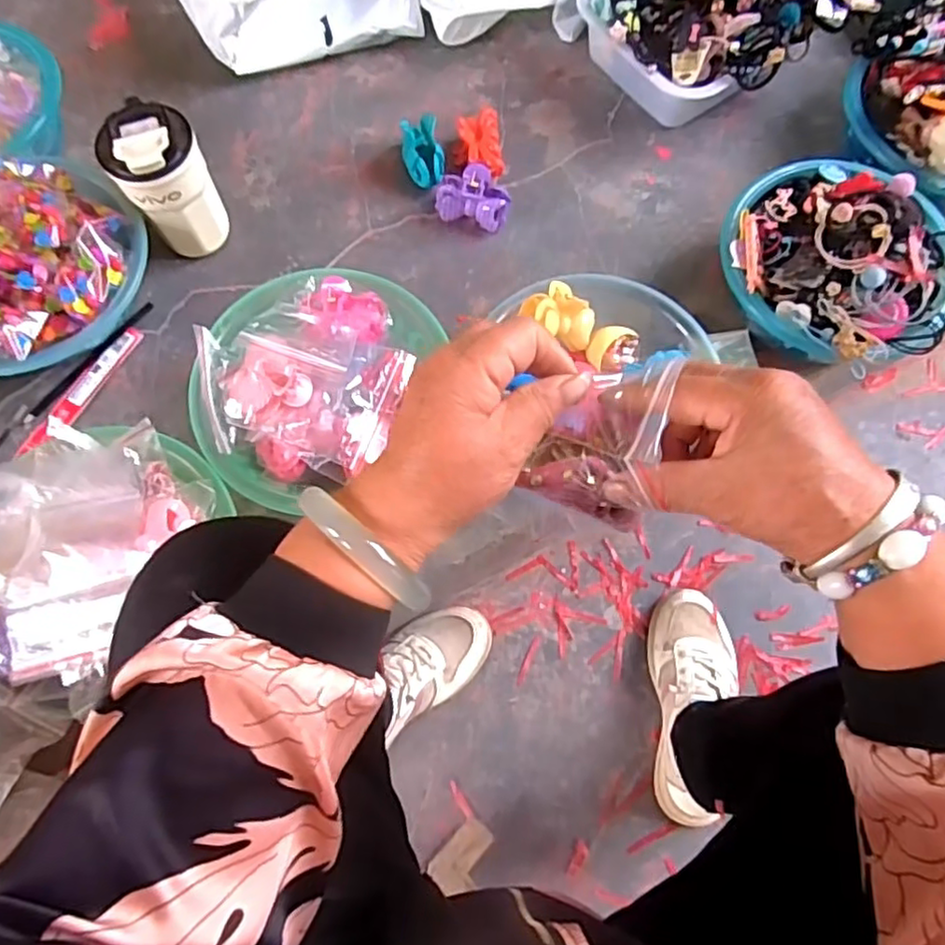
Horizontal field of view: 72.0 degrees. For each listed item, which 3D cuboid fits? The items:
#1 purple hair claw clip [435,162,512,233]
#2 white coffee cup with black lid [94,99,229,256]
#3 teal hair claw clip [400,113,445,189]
[{"bbox_3d":[0.000,-0.301,0.714,0.081,0.053,0.046,9,72,3],"label":"purple hair claw clip"},{"bbox_3d":[-0.301,-0.286,0.655,0.081,0.145,0.081,0,72,0],"label":"white coffee cup with black lid"},{"bbox_3d":[-0.056,-0.353,0.727,0.044,0.054,0.061,-10,72,-3],"label":"teal hair claw clip"}]

